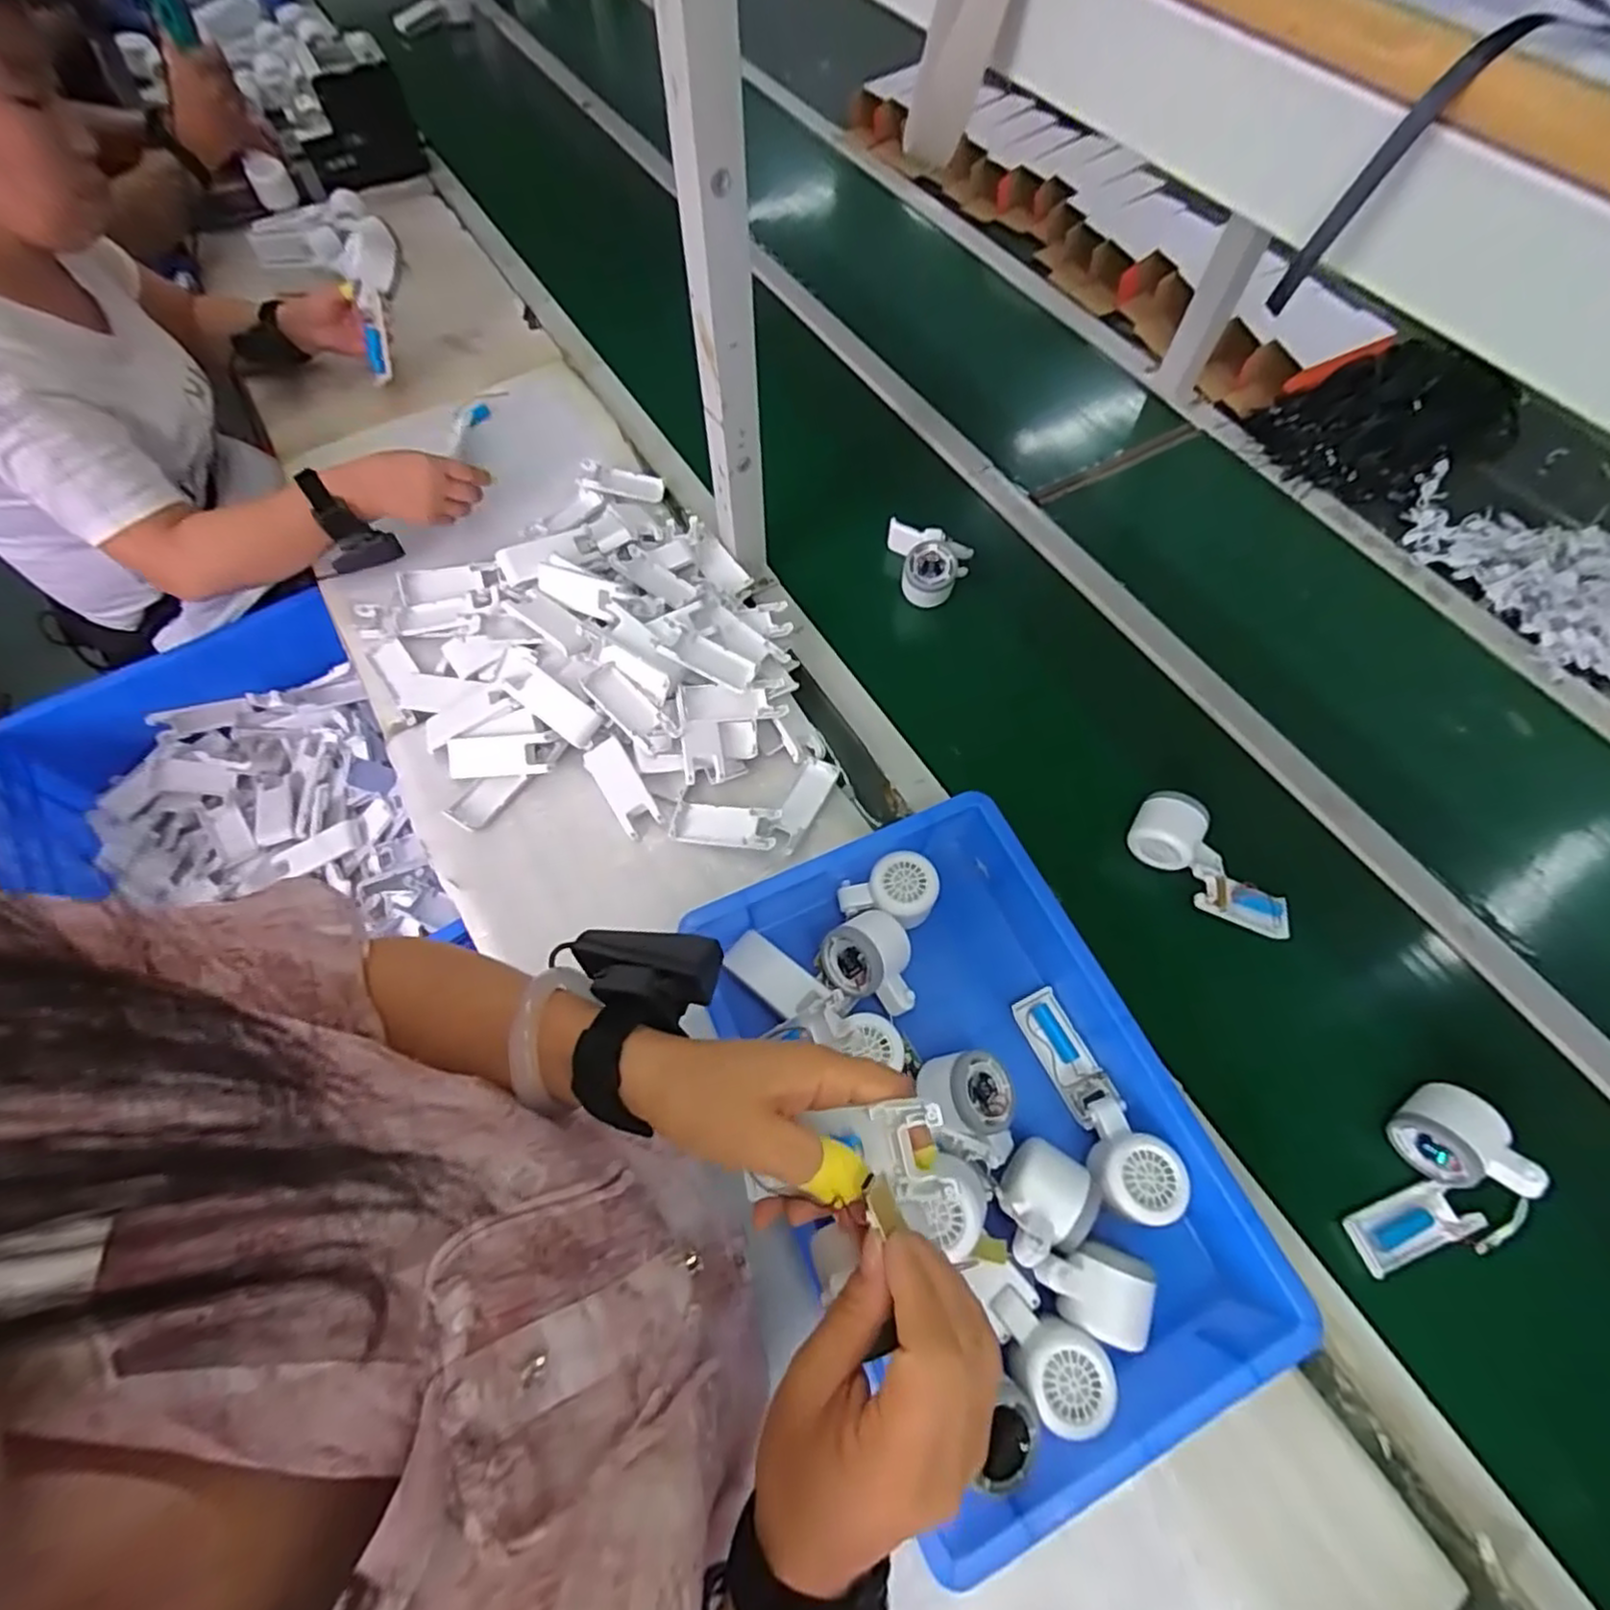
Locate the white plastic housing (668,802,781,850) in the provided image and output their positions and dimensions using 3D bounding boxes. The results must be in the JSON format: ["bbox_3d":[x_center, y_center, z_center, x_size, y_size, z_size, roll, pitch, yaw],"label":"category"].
[{"bbox_3d":[-0.078,0.019,0.667,0.102,0.017,0.038,9,63,3],"label":"white plastic housing"}]

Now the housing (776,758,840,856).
[{"bbox_3d":[-0.001,-0.001,0.670,0.030,0.012,0.105,24,65,10],"label":"housing"}]

